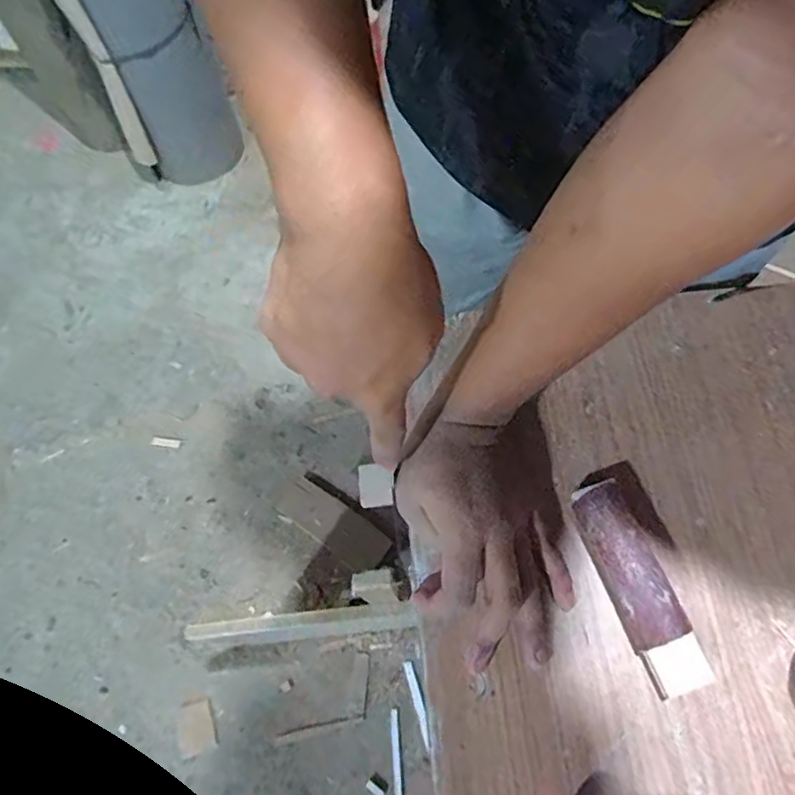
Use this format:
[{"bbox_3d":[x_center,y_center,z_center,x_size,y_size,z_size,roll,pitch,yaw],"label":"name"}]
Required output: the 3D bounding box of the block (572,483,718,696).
[{"bbox_3d":[0.152,0.117,0.369,0.035,0.023,0.129,-18,66,-5],"label":"block"}]

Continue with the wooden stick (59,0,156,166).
[{"bbox_3d":[-0.619,-0.695,1.188,0.046,0.519,0.015,-11,62,-2],"label":"wooden stick"}]

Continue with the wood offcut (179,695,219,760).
[{"bbox_3d":[-0.353,0.576,1.016,0.059,0.016,0.081,-19,68,-9],"label":"wood offcut"}]

